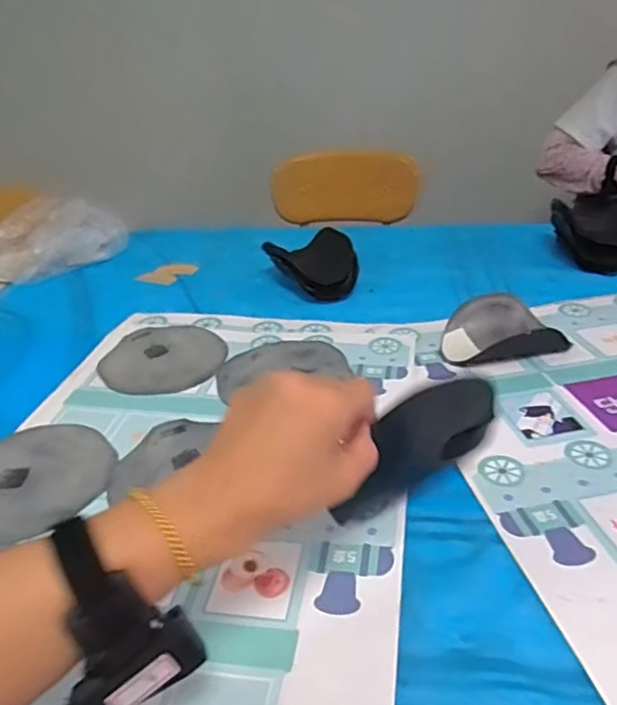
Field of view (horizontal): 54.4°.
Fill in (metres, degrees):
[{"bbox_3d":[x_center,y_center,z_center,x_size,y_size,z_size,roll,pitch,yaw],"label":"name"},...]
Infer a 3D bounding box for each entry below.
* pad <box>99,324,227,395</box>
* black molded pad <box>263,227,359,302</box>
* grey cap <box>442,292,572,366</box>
[{"bbox_3d":[-0.178,0.003,0.734,0.143,0.007,0.149,-15,32,-18],"label":"pad"},{"bbox_3d":[0.021,-0.130,0.894,0.125,0.061,0.128,-26,37,-32],"label":"black molded pad"},{"bbox_3d":[0.219,-0.025,0.704,0.132,0.044,0.112,-8,30,-8],"label":"grey cap"}]

